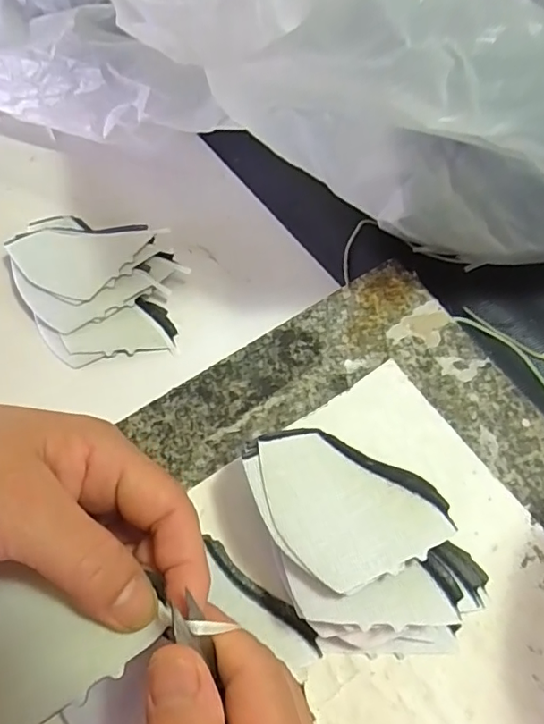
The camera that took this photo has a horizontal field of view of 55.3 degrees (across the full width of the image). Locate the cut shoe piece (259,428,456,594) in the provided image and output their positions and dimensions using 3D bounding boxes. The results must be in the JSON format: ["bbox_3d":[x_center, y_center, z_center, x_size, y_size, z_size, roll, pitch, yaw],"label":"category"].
[{"bbox_3d":[0.036,0.057,0.229,0.071,0.010,0.070,-20,68,-9],"label":"cut shoe piece"}]

